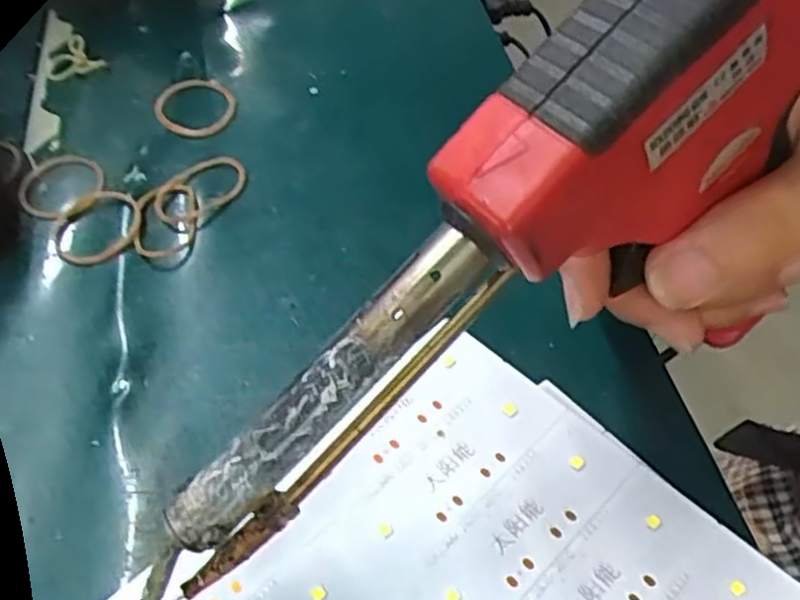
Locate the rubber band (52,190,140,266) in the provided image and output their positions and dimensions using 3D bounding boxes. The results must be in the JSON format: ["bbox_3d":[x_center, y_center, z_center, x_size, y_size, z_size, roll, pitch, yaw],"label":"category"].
[{"bbox_3d":[-0.106,-0.025,0.265,0.031,0.005,0.030,-17,52,-11],"label":"rubber band"}]

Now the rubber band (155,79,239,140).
[{"bbox_3d":[-0.083,-0.079,0.308,0.031,0.004,0.039,-16,52,-10],"label":"rubber band"}]

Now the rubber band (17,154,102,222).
[{"bbox_3d":[-0.126,-0.044,0.281,0.030,0.004,0.033,-29,55,-20],"label":"rubber band"}]

